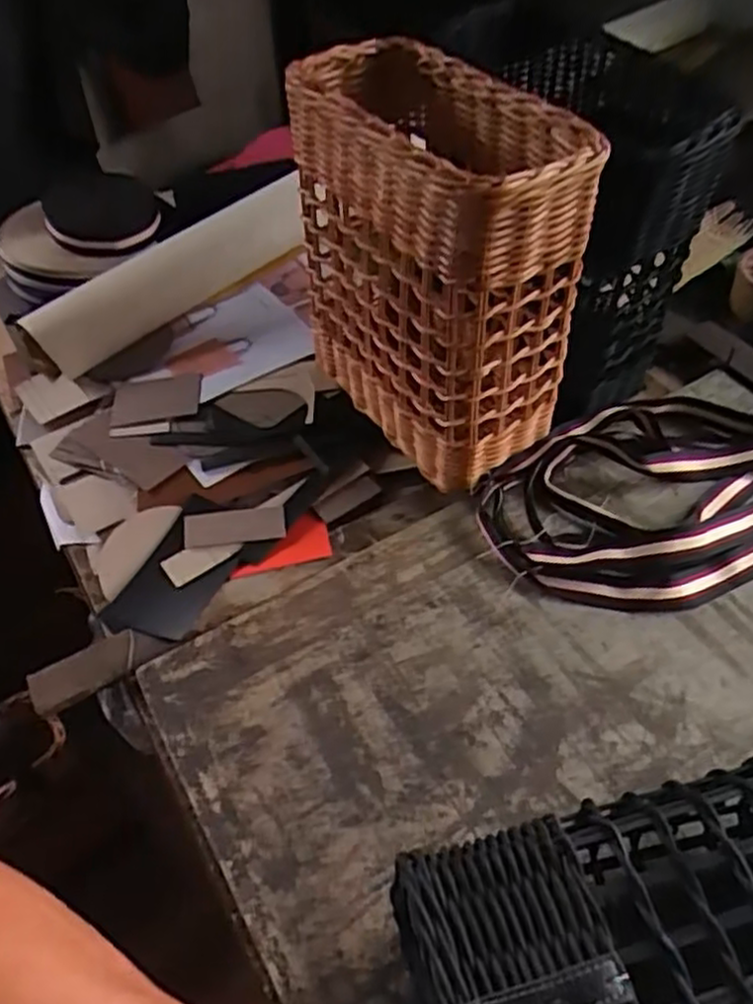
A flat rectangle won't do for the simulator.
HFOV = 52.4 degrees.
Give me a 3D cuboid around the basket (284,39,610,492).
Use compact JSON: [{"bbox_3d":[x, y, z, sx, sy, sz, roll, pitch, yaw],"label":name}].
[{"bbox_3d":[0.038,-0.201,0.663,0.143,0.284,0.292,-21,52,-18],"label":"basket"}]

